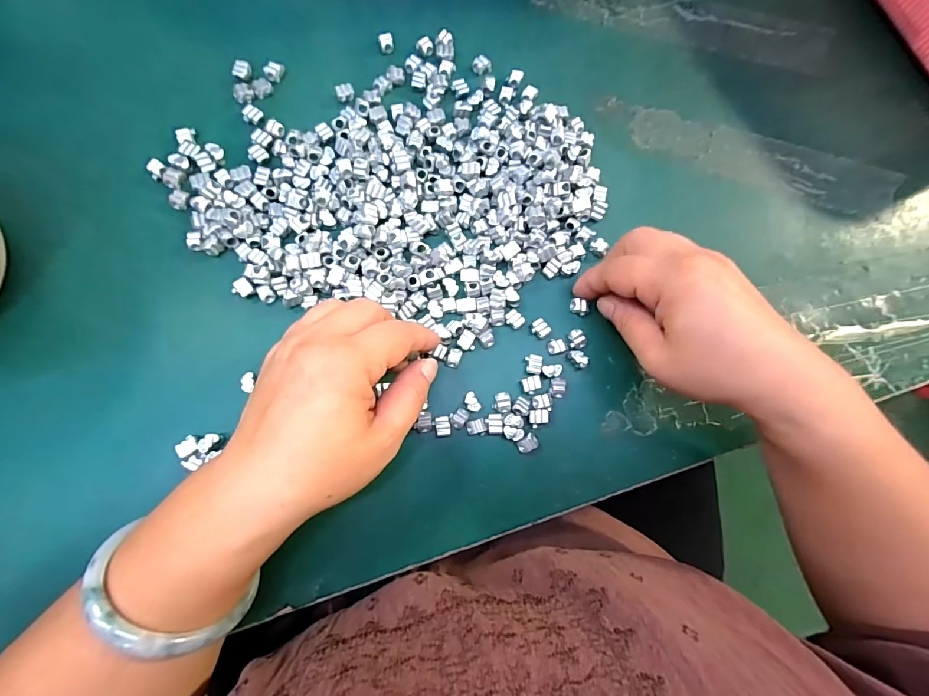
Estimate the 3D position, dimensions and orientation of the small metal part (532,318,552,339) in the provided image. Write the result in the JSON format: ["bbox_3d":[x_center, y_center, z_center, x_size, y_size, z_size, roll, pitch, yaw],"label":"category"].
[{"bbox_3d":[0.049,-0.013,0.268,0.012,0.007,0.012,-32,85,-8],"label":"small metal part"}]

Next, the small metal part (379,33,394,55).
[{"bbox_3d":[-0.054,-0.213,0.293,0.009,0.007,0.011,-18,83,-7],"label":"small metal part"}]

